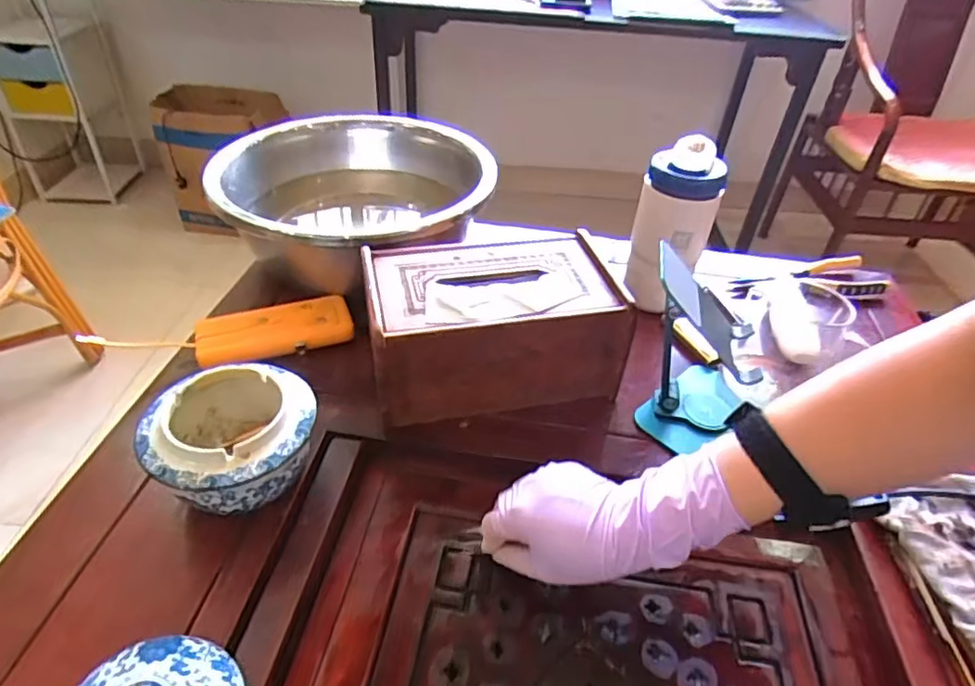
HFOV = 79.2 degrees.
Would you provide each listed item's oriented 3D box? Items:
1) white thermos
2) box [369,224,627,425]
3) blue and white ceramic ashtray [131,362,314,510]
[{"bbox_3d":[0.195,-0.123,0.629,0.073,0.167,0.068,14,41,11],"label":"white thermos"},{"bbox_3d":[0.002,-0.019,0.550,0.212,0.104,0.126,-7,41,-13],"label":"box"},{"bbox_3d":[-0.186,0.073,0.438,0.114,0.067,0.108,-12,43,-18],"label":"blue and white ceramic ashtray"}]

